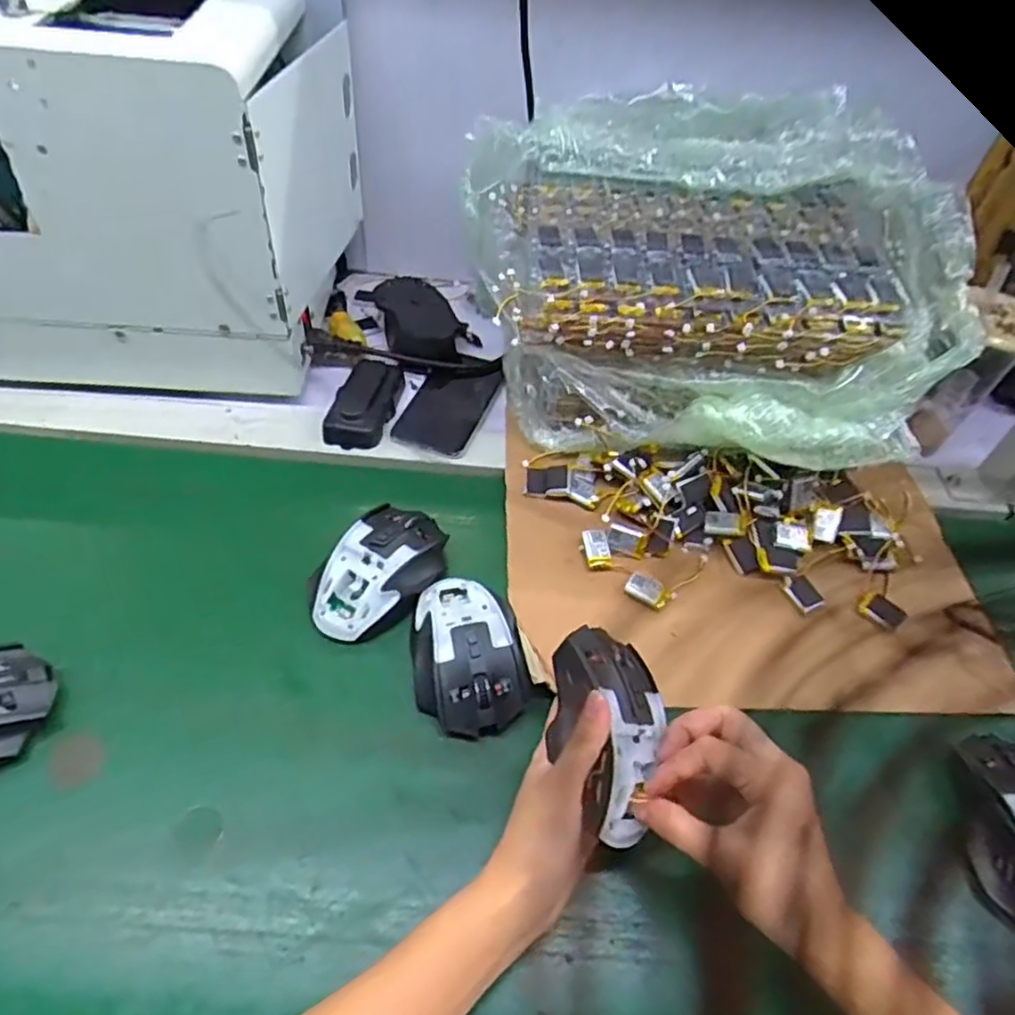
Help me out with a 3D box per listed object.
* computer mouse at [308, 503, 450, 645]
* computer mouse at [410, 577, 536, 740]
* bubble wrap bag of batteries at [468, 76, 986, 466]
[{"bbox_3d":[-0.092,0.043,0.495,0.067,0.033,0.113,25,52,15],"label":"computer mouse"},{"bbox_3d":[-0.026,0.092,0.460,0.075,0.034,0.113,-6,51,-11],"label":"computer mouse"},{"bbox_3d":[0.159,-0.190,0.577,0.356,0.180,0.342,-6,51,-11],"label":"bubble wrap bag of batteries"}]

